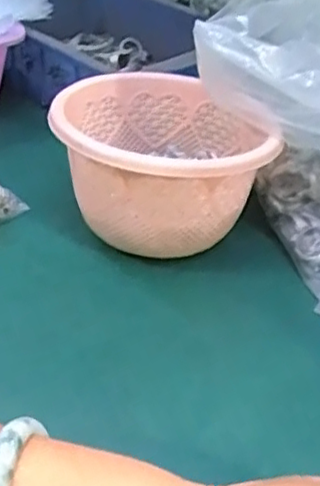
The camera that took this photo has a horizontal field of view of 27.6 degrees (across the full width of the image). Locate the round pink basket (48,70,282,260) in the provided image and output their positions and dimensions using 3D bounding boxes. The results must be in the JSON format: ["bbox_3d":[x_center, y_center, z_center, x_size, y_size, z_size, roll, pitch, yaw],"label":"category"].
[{"bbox_3d":[-0.001,-0.050,0.451,0.133,0.094,0.139,2,36,-2],"label":"round pink basket"}]

